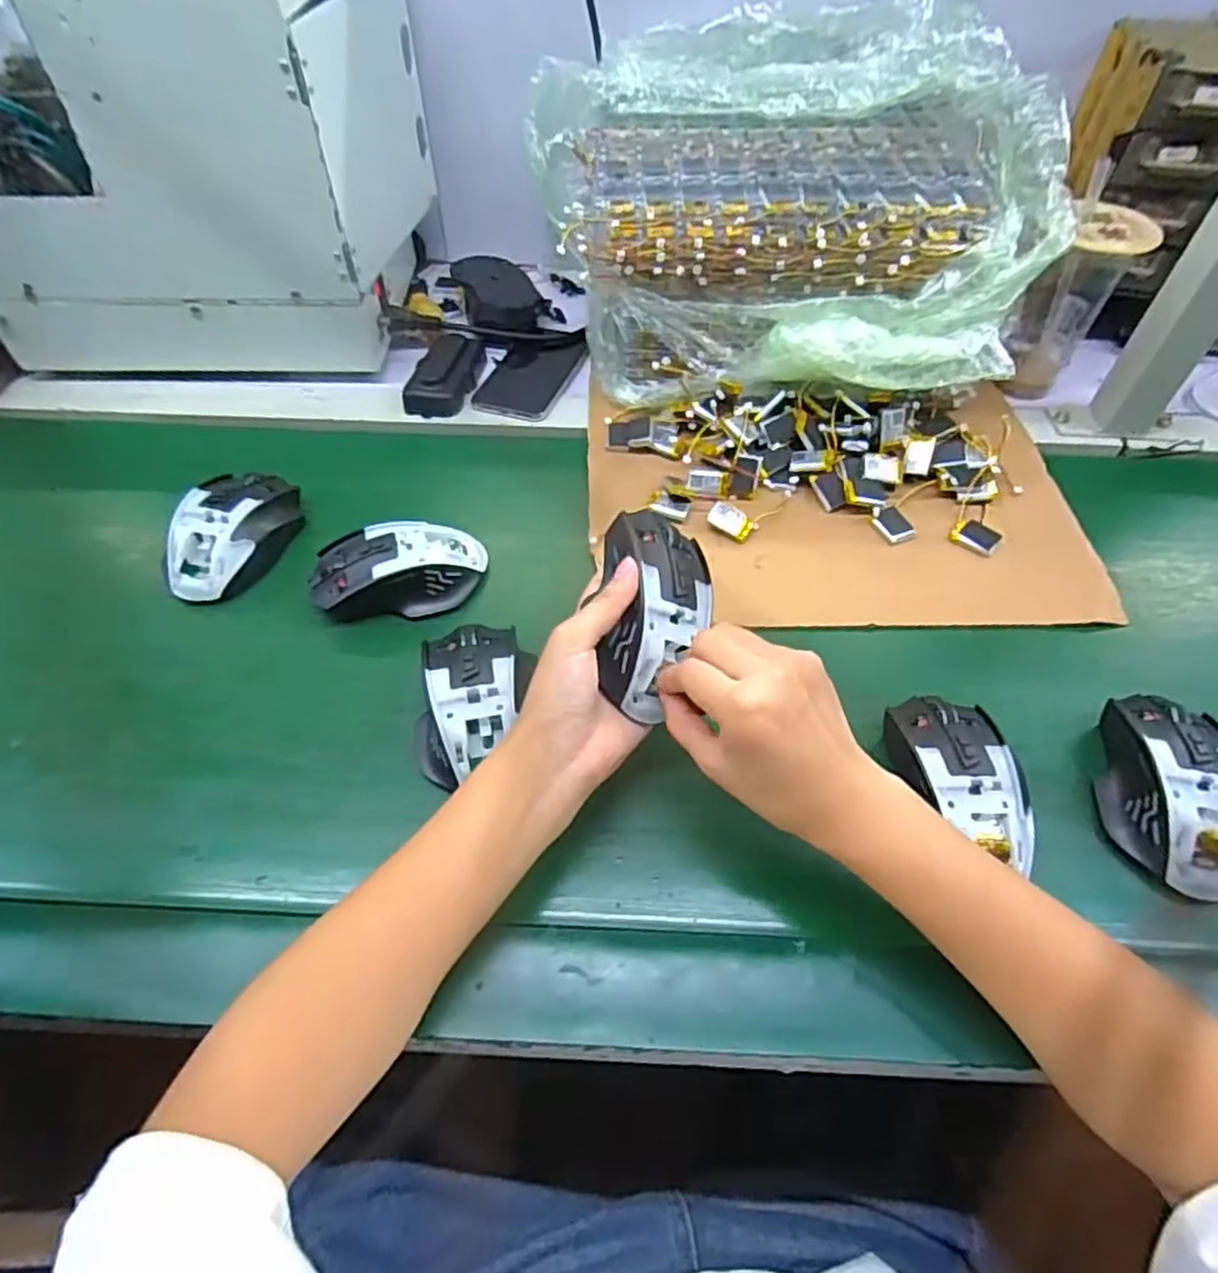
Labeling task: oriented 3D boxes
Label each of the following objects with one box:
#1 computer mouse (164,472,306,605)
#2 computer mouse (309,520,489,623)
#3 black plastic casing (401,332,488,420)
[{"bbox_3d":[-0.266,-0.077,0.510,0.064,0.040,0.118,9,53,6],"label":"computer mouse"},{"bbox_3d":[-0.143,-0.047,0.490,0.111,0.038,0.055,-7,53,-6],"label":"computer mouse"},{"bbox_3d":[-0.146,-0.237,0.640,0.052,0.023,0.103,5,53,3],"label":"black plastic casing"}]

